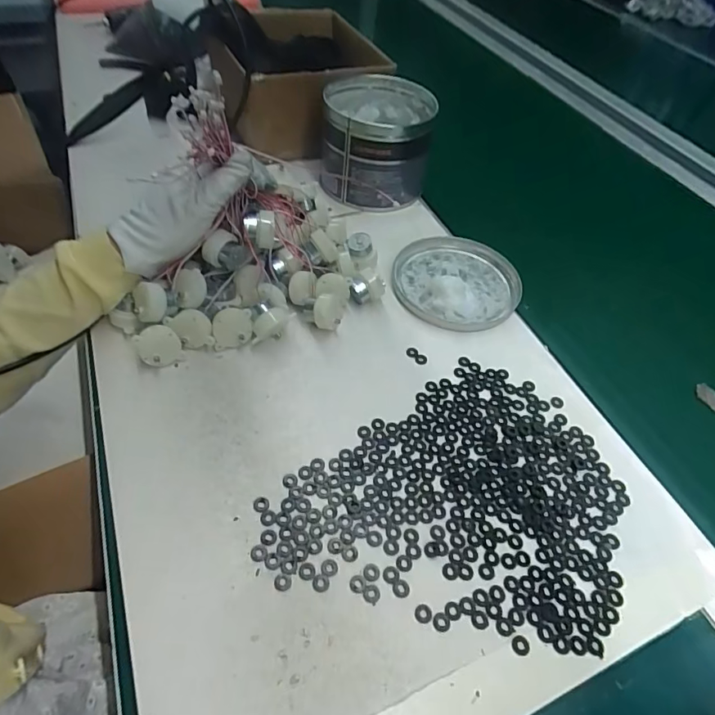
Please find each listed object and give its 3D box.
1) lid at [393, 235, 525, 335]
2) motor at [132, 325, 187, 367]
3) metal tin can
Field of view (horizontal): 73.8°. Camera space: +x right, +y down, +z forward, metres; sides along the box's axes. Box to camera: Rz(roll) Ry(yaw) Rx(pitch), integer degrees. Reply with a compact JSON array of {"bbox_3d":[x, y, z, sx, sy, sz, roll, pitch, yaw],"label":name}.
[{"bbox_3d":[0.105,-0.085,0.497,0.128,0.020,0.136,3,51,-4],"label":"lid"},{"bbox_3d":[-0.167,-0.010,0.400,0.033,0.034,0.019,-25,26,-24],"label":"motor"},{"bbox_3d":[0.023,-0.257,0.571,0.118,0.106,0.127,3,51,-4],"label":"metal tin can"}]

